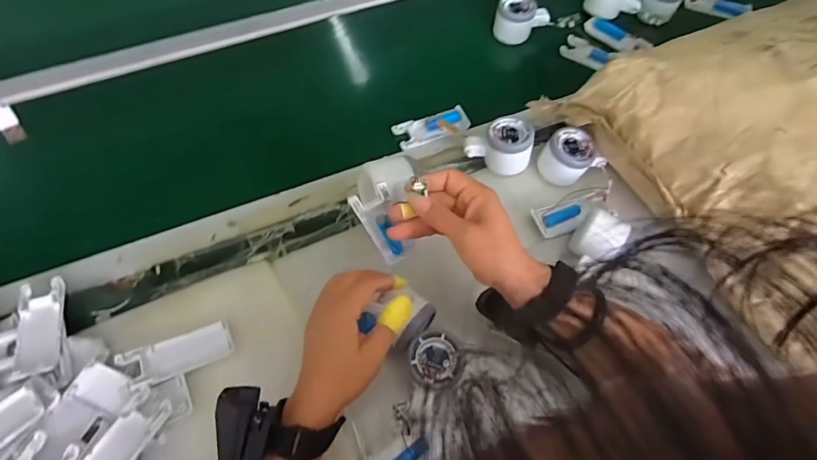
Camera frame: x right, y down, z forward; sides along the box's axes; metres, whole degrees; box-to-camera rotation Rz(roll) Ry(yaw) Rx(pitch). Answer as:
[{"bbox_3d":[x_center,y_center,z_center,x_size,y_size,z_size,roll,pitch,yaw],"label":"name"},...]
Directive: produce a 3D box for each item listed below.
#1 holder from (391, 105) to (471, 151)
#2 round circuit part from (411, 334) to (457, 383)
[{"bbox_3d":[0.034,-0.142,0.606,0.104,0.019,0.048,-21,63,-7],"label":"holder"},{"bbox_3d":[0.026,0.127,0.428,0.040,0.009,0.042,-8,63,-1],"label":"round circuit part"}]

